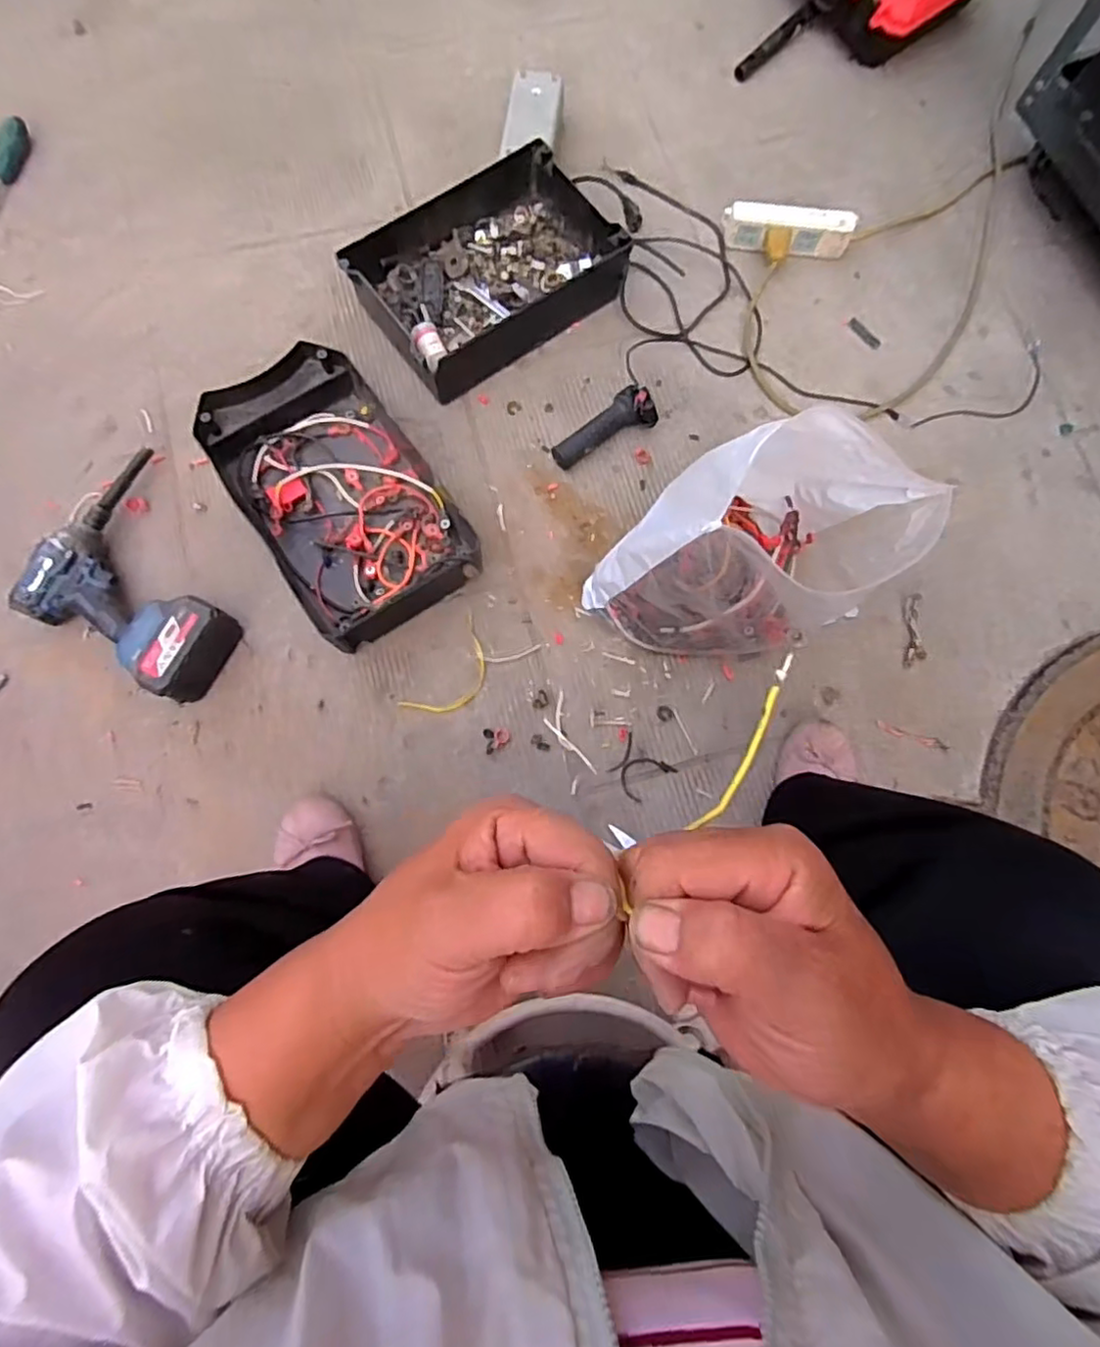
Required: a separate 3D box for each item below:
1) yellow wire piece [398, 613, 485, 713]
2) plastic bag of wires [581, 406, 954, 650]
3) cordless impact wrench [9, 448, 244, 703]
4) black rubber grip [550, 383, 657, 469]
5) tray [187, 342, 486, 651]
[{"bbox_3d":[-0.116,0.002,0.797,0.069,0.004,0.139,37,80,8],"label":"yellow wire piece"},{"bbox_3d":[0.210,-0.132,0.679,0.250,0.294,0.233,-43,80,-9],"label":"plastic bag of wires"},{"bbox_3d":[-0.479,-0.127,0.779,0.262,0.067,0.239,28,79,6],"label":"cordless impact wrench"},{"bbox_3d":[0.073,-0.314,0.843,0.141,0.058,0.061,-42,80,-9],"label":"black rubber grip"},{"bbox_3d":[-0.265,-0.228,0.812,0.218,0.064,0.361,-32,79,-7],"label":"tray"}]

